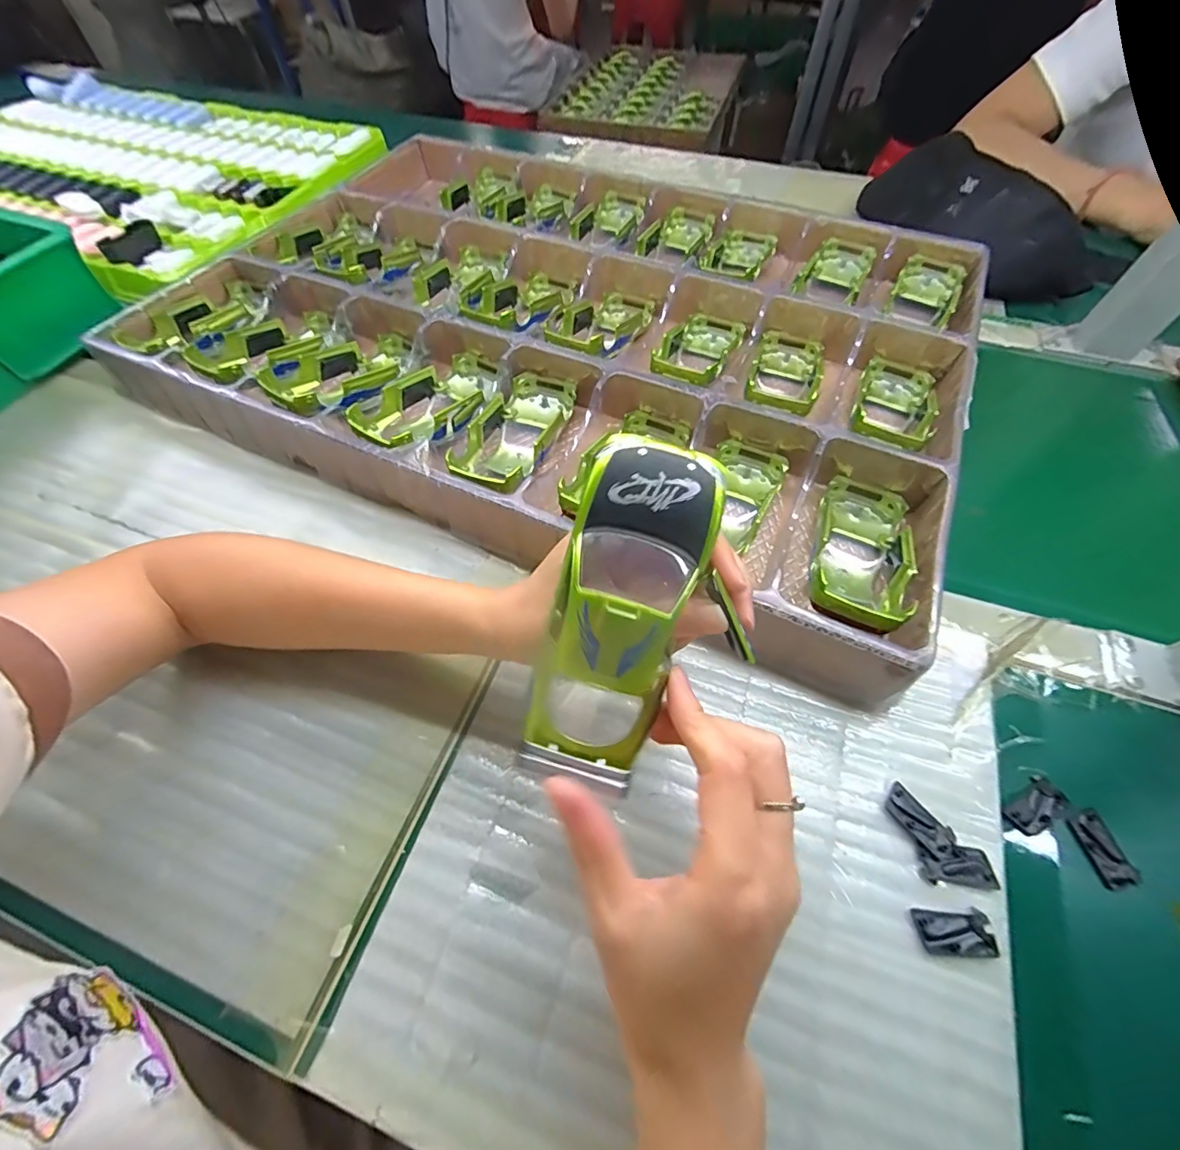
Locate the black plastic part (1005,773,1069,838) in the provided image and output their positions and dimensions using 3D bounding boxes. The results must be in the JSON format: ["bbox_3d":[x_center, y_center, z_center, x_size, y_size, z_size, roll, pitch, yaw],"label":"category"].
[{"bbox_3d":[0.231,0.120,0.256,0.033,0.004,0.017,-32,64,-18],"label":"black plastic part"}]

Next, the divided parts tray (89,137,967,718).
[{"bbox_3d":[-0.025,-0.238,0.446,0.641,0.047,0.454,23,62,14],"label":"divided parts tray"}]

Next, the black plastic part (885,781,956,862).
[{"bbox_3d":[0.166,0.124,0.250,0.017,0.004,0.034,-35,65,-19],"label":"black plastic part"}]

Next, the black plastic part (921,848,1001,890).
[{"bbox_3d":[0.178,0.140,0.239,0.033,0.004,0.016,3,59,2],"label":"black plastic part"}]

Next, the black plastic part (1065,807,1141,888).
[{"bbox_3d":[0.254,0.135,0.246,0.017,0.004,0.032,-13,60,-7],"label":"black plastic part"}]

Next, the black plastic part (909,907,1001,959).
[{"bbox_3d":[0.166,0.163,0.226,0.033,0.004,0.018,0,59,0],"label":"black plastic part"}]

